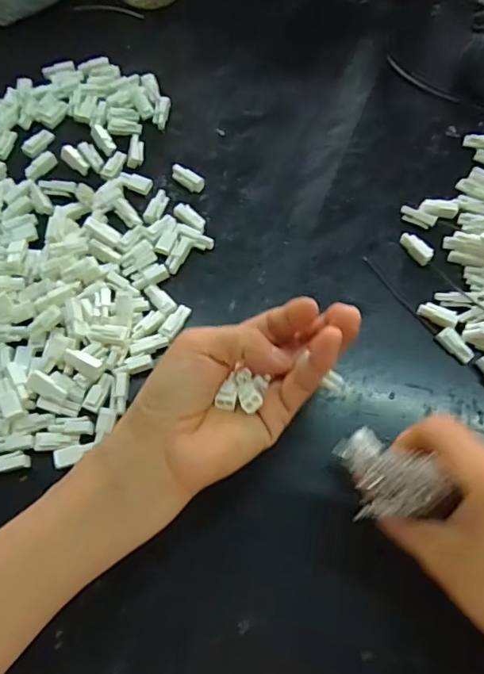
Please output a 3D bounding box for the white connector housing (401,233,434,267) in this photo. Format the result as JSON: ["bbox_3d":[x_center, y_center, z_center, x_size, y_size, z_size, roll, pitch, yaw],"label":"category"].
[{"bbox_3d":[0.122,-0.062,0.354,0.011,0.009,0.026,-30,72,-11],"label":"white connector housing"}]

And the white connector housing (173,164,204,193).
[{"bbox_3d":[-0.041,-0.118,0.379,0.026,0.008,0.012,35,72,12],"label":"white connector housing"}]

